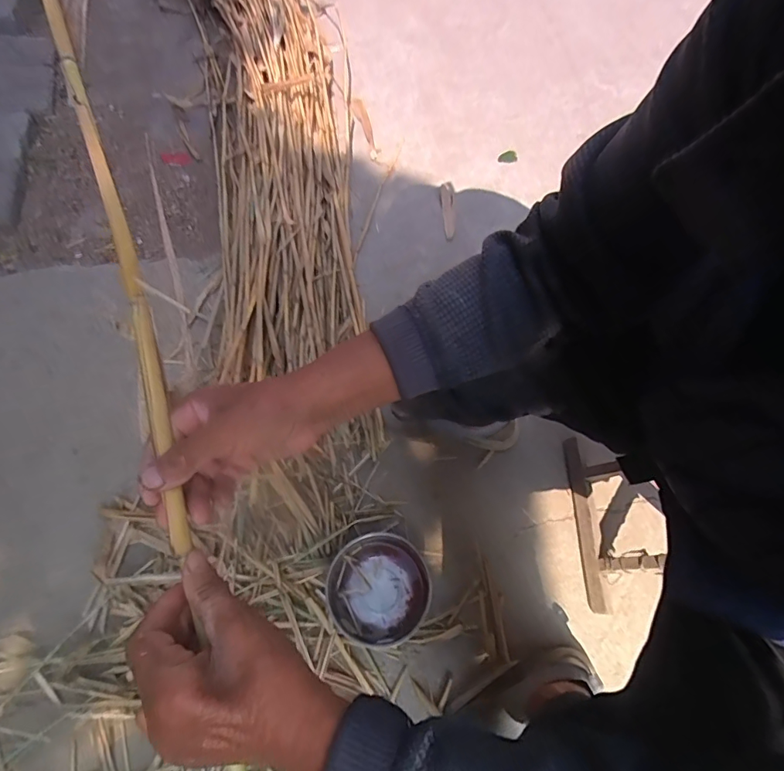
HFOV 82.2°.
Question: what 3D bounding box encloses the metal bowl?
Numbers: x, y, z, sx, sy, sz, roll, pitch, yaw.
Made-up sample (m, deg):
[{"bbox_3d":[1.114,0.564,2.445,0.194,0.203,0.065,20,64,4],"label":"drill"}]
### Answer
[{"bbox_3d":[-0.020,0.331,0.729,0.160,0.070,0.158,0,62,0],"label":"metal bowl"}]

